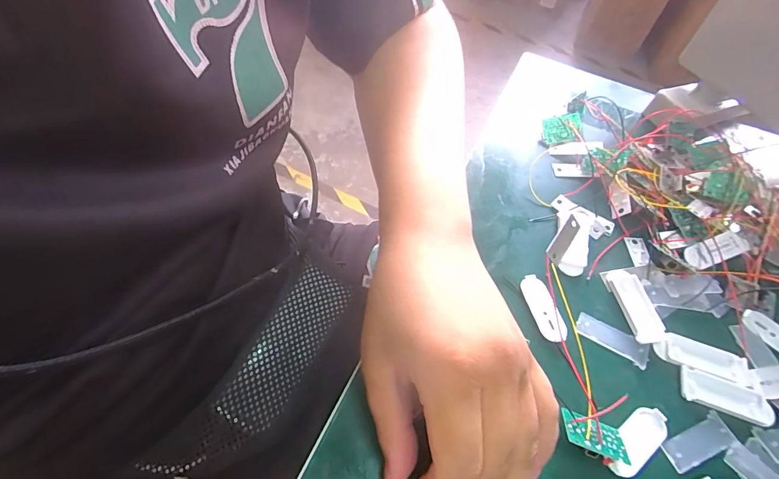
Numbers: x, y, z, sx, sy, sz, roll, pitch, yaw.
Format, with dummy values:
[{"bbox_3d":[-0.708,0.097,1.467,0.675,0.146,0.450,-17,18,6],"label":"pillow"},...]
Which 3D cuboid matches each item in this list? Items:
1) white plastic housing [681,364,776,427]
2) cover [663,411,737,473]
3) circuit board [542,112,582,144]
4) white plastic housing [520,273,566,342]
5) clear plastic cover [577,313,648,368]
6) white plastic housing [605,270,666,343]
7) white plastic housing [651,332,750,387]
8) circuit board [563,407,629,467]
[{"bbox_3d":[0.217,0.101,0.263,0.055,0.004,0.022,18,56,6],"label":"white plastic housing"},{"bbox_3d":[0.188,0.124,0.249,0.047,0.006,0.018,-17,59,-17],"label":"cover"},{"bbox_3d":[0.166,-0.106,0.393,0.033,0.007,0.026,-10,84,22],"label":"circuit board"},{"bbox_3d":[0.108,0.048,0.289,0.016,0.007,0.050,-8,59,-7],"label":"white plastic housing"},{"bbox_3d":[0.153,0.068,0.282,0.047,0.004,0.018,27,57,12],"label":"clear plastic cover"},{"bbox_3d":[0.177,0.046,0.295,0.020,0.007,0.056,-2,56,-8],"label":"white plastic housing"},{"bbox_3d":[0.213,0.080,0.275,0.060,0.006,0.019,16,56,5],"label":"white plastic housing"},{"bbox_3d":[0.117,0.112,0.237,0.036,0.007,0.023,22,43,7],"label":"circuit board"}]

